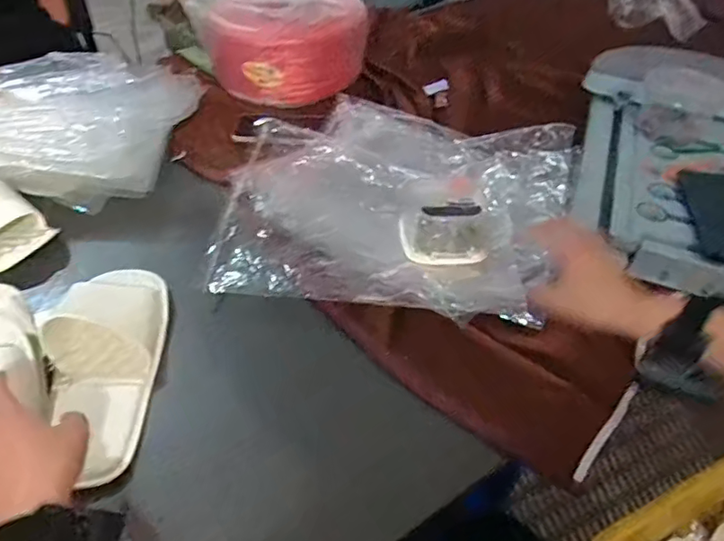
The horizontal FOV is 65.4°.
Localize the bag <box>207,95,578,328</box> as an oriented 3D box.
[{"bbox_3d":[0.053,-0.116,0.778,0.445,0.082,0.408,9,45,5],"label":"bag"}]

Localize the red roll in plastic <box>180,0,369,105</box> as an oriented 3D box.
[{"bbox_3d":[-0.148,-0.443,1.043,0.255,0.158,0.251,2,45,-2],"label":"red roll in plastic"}]

